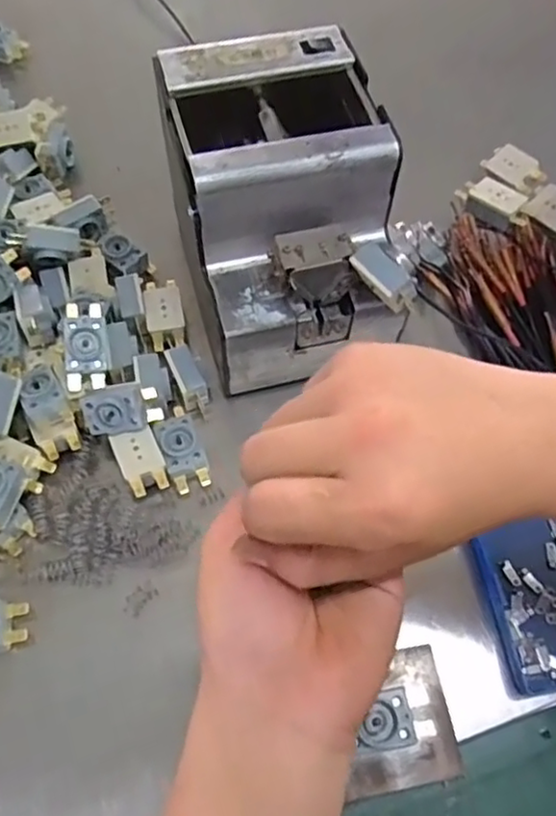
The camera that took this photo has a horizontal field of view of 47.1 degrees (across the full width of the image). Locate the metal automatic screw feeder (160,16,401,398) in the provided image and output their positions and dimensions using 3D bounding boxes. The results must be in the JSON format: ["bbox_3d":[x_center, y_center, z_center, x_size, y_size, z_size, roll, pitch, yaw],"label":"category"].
[{"bbox_3d":[-0.003,-0.131,0.415,0.139,0.112,0.189,-12,64,-7],"label":"metal automatic screw feeder"}]

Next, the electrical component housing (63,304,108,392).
[{"bbox_3d":[-0.127,-0.042,0.422,0.025,0.017,0.058,-5,82,-4],"label":"electrical component housing"}]

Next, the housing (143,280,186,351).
[{"bbox_3d":[-0.082,-0.069,0.461,0.026,0.011,0.057,-11,64,-7],"label":"housing"}]

